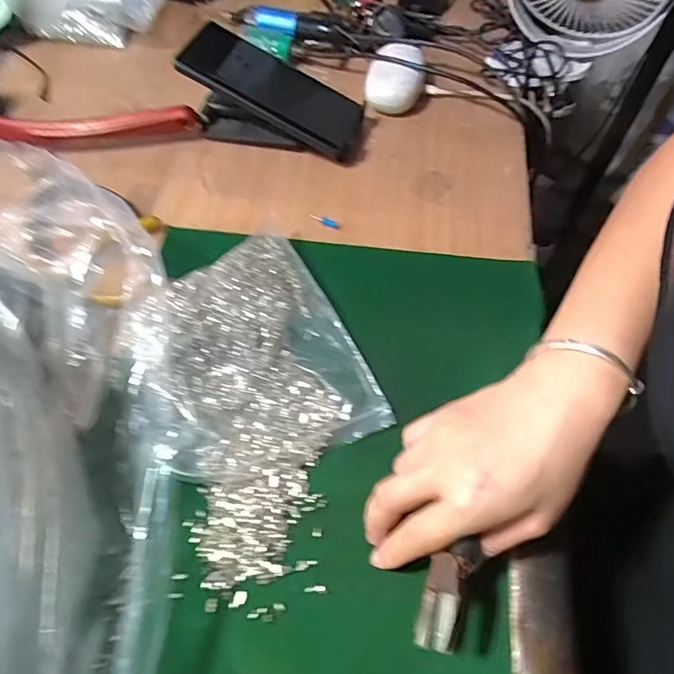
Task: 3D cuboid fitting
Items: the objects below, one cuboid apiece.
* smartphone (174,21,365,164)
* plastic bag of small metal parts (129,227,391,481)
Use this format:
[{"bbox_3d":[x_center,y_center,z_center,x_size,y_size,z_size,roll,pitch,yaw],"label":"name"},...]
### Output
[{"bbox_3d":[-0.057,-0.227,0.469,0.171,0.016,0.076,28,60,-8],"label":"smartphone"},{"bbox_3d":[-0.067,0.009,0.355,0.141,0.034,0.174,-24,61,-13],"label":"plastic bag of small metal parts"}]

